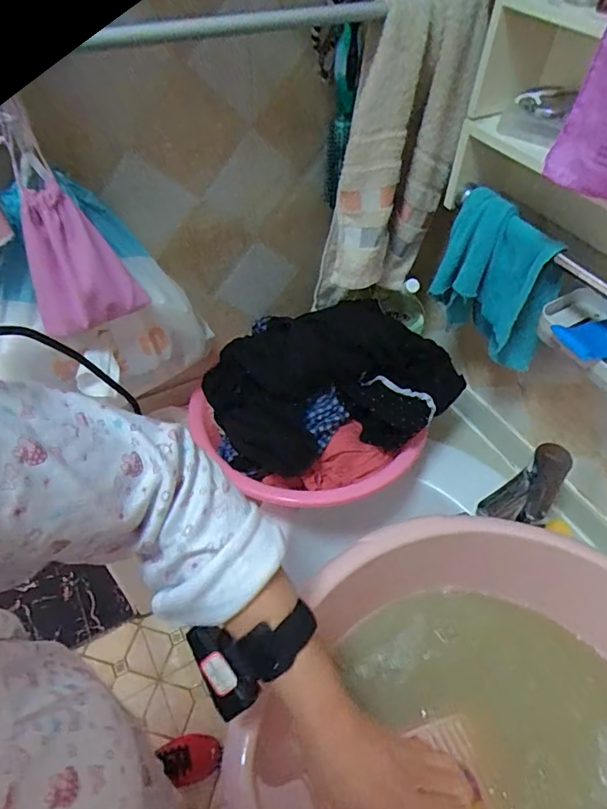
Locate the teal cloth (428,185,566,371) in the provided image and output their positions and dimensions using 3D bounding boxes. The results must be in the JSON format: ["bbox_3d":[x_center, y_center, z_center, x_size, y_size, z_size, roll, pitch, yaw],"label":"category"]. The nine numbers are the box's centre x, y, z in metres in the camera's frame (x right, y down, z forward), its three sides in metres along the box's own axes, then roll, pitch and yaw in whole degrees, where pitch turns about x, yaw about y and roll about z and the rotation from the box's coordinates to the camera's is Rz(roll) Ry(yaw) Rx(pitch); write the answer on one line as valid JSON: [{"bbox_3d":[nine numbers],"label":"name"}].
[{"bbox_3d":[0.228,-0.140,0.610,0.145,0.173,0.061,36,57,25],"label":"teal cloth"}]

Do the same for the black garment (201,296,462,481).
[{"bbox_3d":[0.045,-0.028,0.695,0.331,0.128,0.204,-18,53,-17],"label":"black garment"}]

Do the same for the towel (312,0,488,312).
[{"bbox_3d":[0.101,-0.273,0.602,0.159,0.341,0.075,-29,57,-24],"label":"towel"}]

